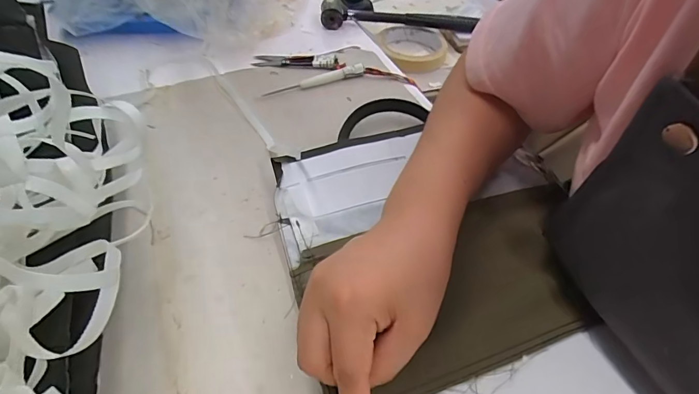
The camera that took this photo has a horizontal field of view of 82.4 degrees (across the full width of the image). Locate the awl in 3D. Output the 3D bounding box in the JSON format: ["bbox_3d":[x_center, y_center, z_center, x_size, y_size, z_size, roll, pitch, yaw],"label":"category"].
[{"bbox_3d":[-0.039,-0.133,0.452,0.119,0.012,0.013,-15,50,-12],"label":"awl"}]

